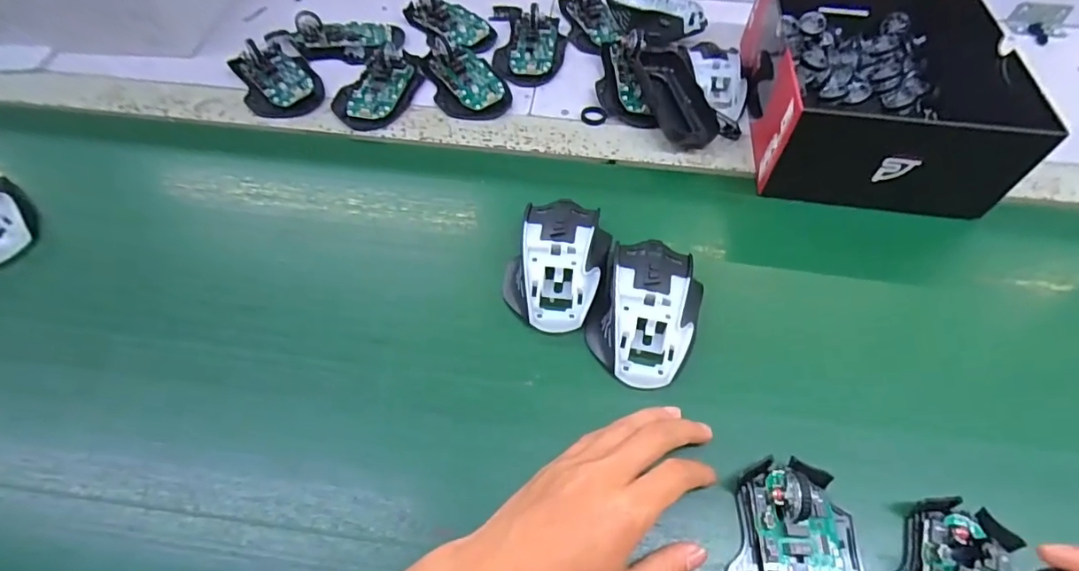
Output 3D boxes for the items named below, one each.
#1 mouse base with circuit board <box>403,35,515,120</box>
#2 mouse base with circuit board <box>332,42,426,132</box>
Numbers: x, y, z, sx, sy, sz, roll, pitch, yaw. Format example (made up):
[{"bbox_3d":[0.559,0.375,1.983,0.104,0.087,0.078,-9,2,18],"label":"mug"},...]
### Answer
[{"bbox_3d":[-0.082,-0.220,0.528,0.072,0.024,0.132,-25,61,-15],"label":"mouse base with circuit board"},{"bbox_3d":[-0.165,-0.205,0.517,0.071,0.023,0.111,14,58,8],"label":"mouse base with circuit board"}]

